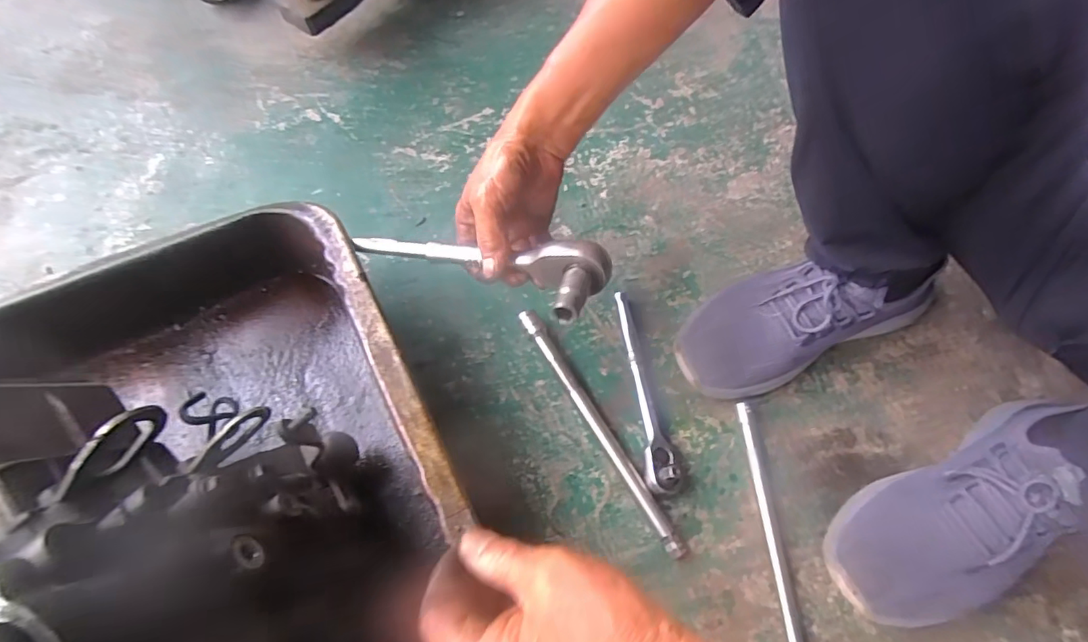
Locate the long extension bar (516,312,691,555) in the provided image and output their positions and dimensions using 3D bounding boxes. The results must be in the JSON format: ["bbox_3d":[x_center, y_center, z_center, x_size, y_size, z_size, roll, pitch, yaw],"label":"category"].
[{"bbox_3d":[0.047,0.092,0.466,0.015,0.020,0.248,-28,67,-15],"label":"long extension bar"}]

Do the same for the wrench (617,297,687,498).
[{"bbox_3d":[0.097,0.058,0.483,0.036,0.026,0.192,-5,64,-5],"label":"wrench"}]

